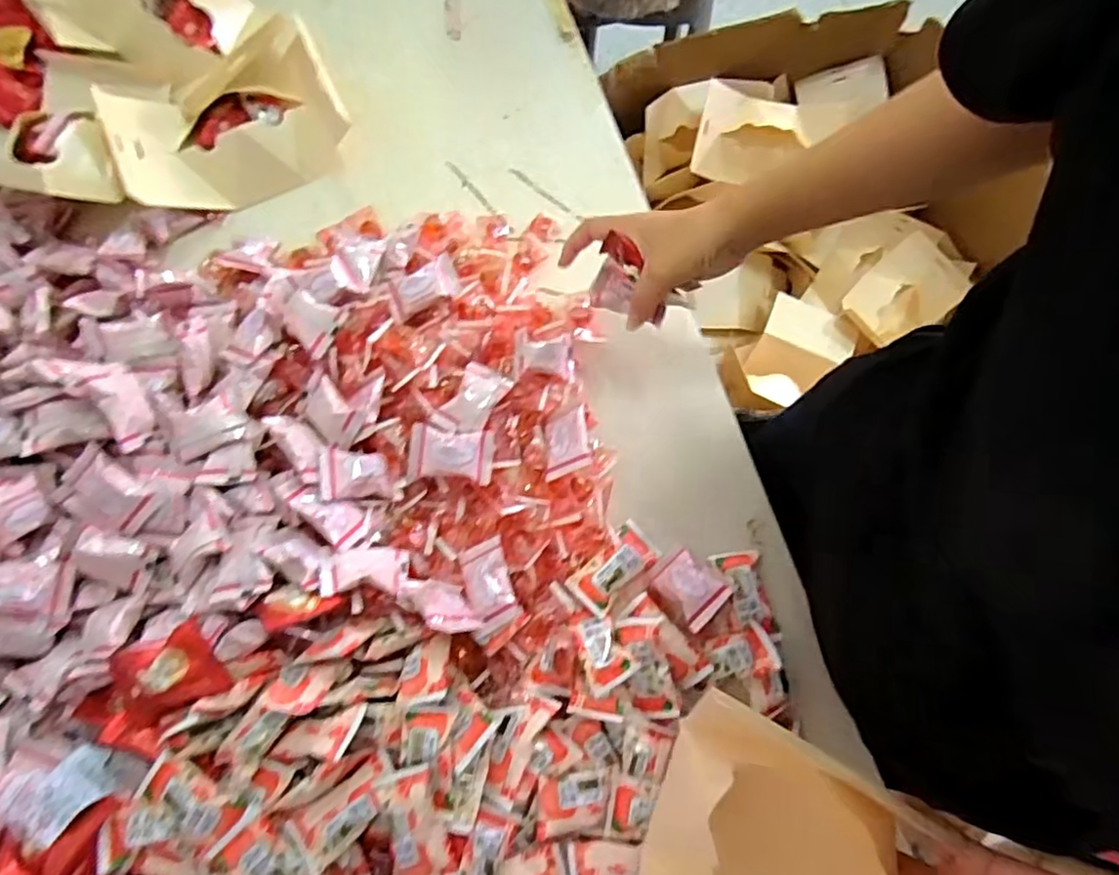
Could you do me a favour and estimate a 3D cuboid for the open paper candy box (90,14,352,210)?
[{"bbox_3d":[-0.312,-0.304,0.589,0.196,0.049,0.152,-24,76,-6],"label":"open paper candy box"}]

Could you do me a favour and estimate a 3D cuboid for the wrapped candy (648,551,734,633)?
[{"bbox_3d":[0.100,0.118,0.486,0.045,0.019,0.048,-43,79,-10],"label":"wrapped candy"}]

